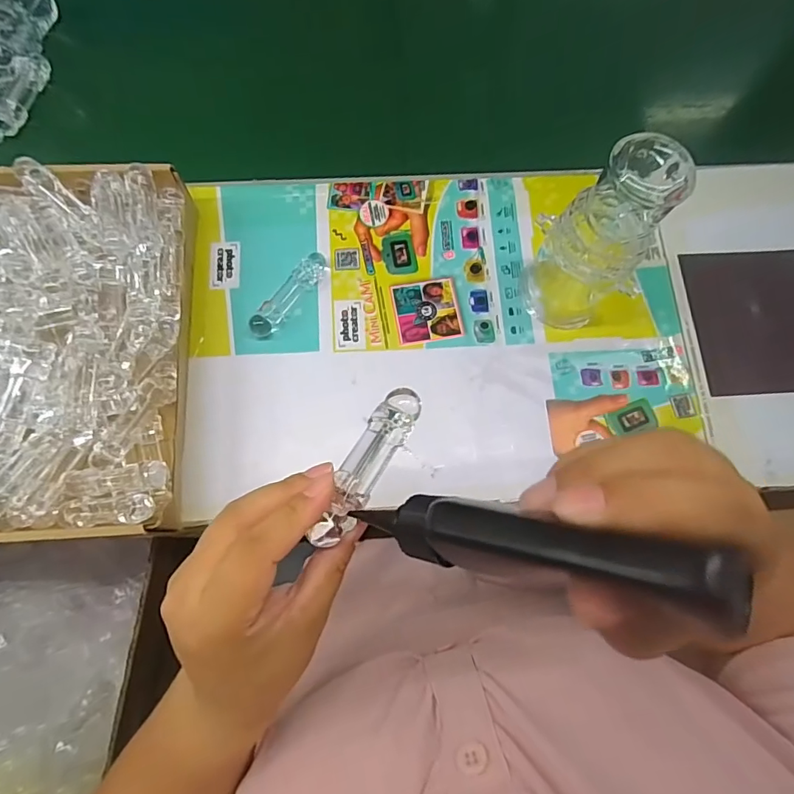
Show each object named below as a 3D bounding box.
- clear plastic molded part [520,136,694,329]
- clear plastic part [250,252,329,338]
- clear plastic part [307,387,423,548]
[{"bbox_3d":[0.158,-0.119,0.381,0.062,0.173,0.077,-30,78,-9],"label":"clear plastic molded part"},{"bbox_3d":[-0.099,-0.095,0.446,0.021,0.020,0.096,39,78,8],"label":"clear plastic part"},{"bbox_3d":[-0.014,0.033,0.242,0.022,0.015,0.093,27,53,6],"label":"clear plastic part"}]

